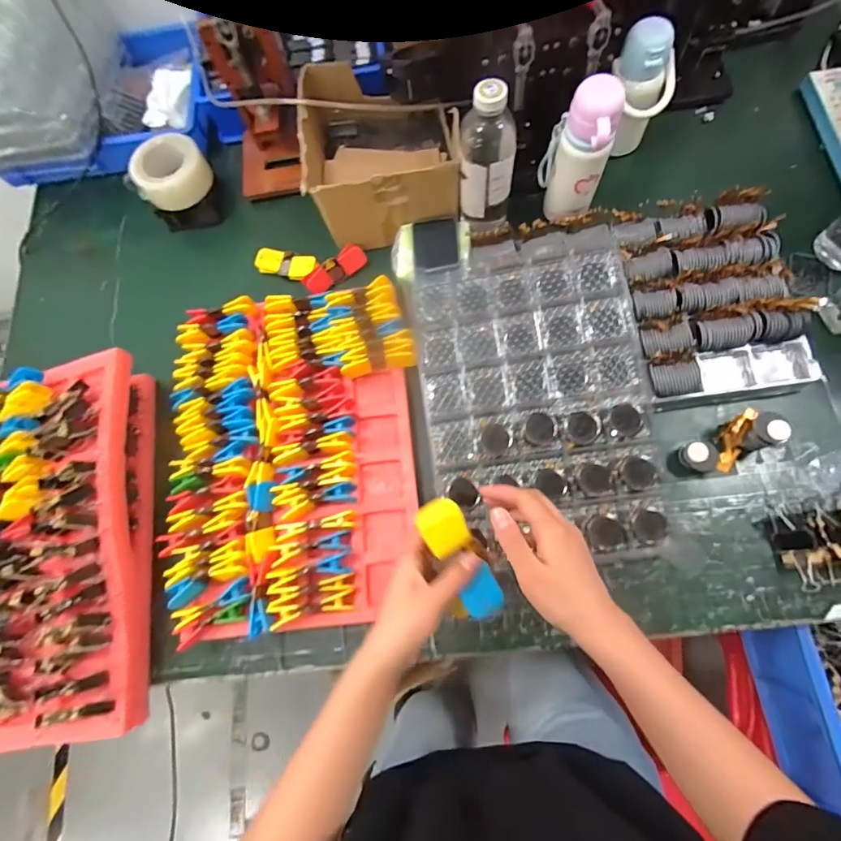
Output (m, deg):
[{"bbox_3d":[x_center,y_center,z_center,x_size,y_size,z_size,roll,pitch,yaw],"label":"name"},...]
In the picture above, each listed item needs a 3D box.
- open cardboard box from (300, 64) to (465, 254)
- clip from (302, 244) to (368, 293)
[{"bbox_3d":[-0.065,-0.446,0.751,0.232,0.119,0.272,-8,73,3],"label":"open cardboard box"},{"bbox_3d":[-0.144,-0.254,0.767,0.111,0.026,0.042,-34,115,-4],"label":"clip"}]

